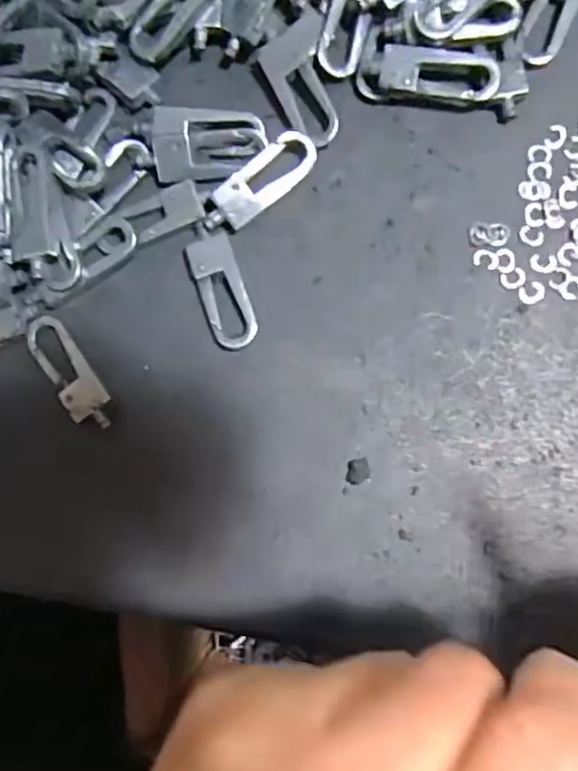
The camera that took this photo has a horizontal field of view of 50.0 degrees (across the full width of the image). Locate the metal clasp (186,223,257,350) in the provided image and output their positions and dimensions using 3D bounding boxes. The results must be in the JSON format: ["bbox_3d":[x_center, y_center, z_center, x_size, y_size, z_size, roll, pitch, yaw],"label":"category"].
[{"bbox_3d":[-0.023,-0.033,0.206,0.015,0.004,0.043,-19,82,2],"label":"metal clasp"}]

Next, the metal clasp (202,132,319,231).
[{"bbox_3d":[-0.010,-0.068,0.207,0.043,0.007,0.014,-42,82,-1],"label":"metal clasp"}]

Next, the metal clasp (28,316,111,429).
[{"bbox_3d":[-0.074,-0.004,0.207,0.013,0.004,0.044,-36,82,0],"label":"metal clasp"}]

